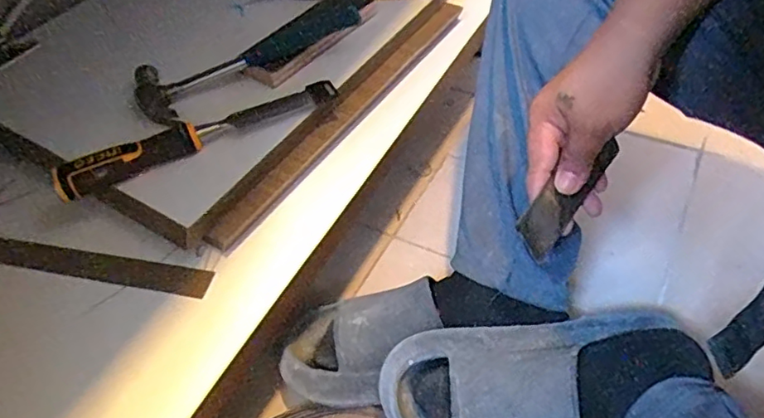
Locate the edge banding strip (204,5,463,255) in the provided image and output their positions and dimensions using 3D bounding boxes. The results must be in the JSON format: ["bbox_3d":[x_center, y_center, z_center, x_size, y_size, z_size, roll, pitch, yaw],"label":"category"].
[{"bbox_3d":[-0.029,-0.109,0.602,0.013,0.029,0.417,-11,33,53],"label":"edge banding strip"}]

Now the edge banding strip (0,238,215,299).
[{"bbox_3d":[-0.268,0.051,0.514,0.237,0.004,0.028,7,50,12],"label":"edge banding strip"}]

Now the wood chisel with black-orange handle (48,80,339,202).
[{"bbox_3d":[-0.172,-0.075,0.538,0.267,0.034,0.030,-25,51,-15],"label":"wood chisel with black-orange handle"}]

